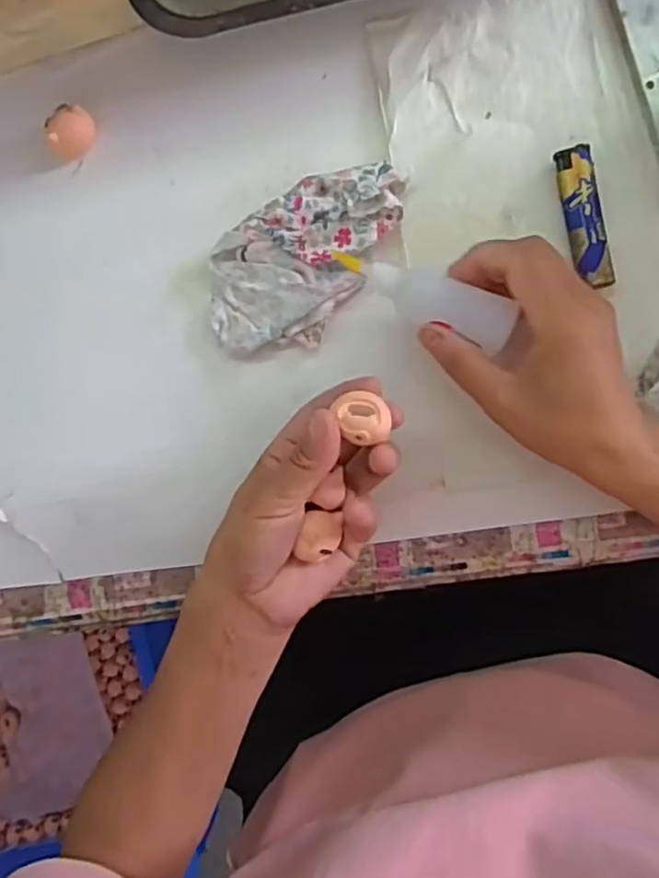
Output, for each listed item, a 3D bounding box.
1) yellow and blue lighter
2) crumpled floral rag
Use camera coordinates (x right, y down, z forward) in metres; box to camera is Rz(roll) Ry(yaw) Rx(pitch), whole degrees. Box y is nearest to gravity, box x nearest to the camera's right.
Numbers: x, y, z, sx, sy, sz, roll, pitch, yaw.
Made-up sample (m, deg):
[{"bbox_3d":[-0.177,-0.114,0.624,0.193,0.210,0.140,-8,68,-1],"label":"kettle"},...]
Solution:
[{"bbox_3d":[0.147,-0.127,0.386,0.020,0.016,0.079,-11,89,5],"label":"yellow and blue lighter"},{"bbox_3d":[-0.019,-0.111,0.400,0.077,0.022,0.135,36,93,4],"label":"crumpled floral rag"}]

